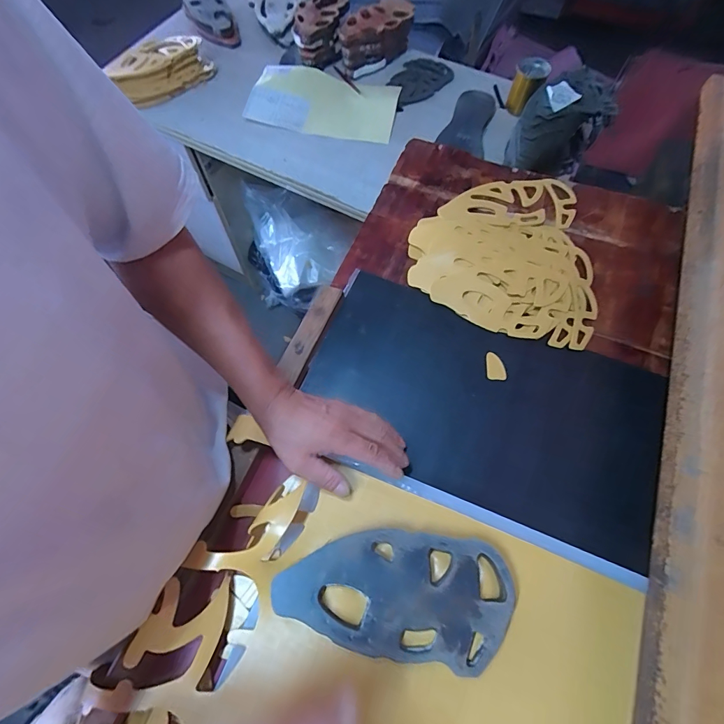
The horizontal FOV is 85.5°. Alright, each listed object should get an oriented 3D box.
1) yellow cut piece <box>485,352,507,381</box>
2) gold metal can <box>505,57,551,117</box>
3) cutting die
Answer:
[{"bbox_3d":[0.180,0.005,0.529,0.024,0.011,0.040,-1,66,1],"label":"yellow cut piece"},{"bbox_3d":[0.383,-0.643,0.912,0.074,0.096,0.074,-1,66,1],"label":"gold metal can"},{"bbox_3d":[0.031,0.225,0.389,0.219,0.032,0.109,8,66,5],"label":"cutting die"}]

